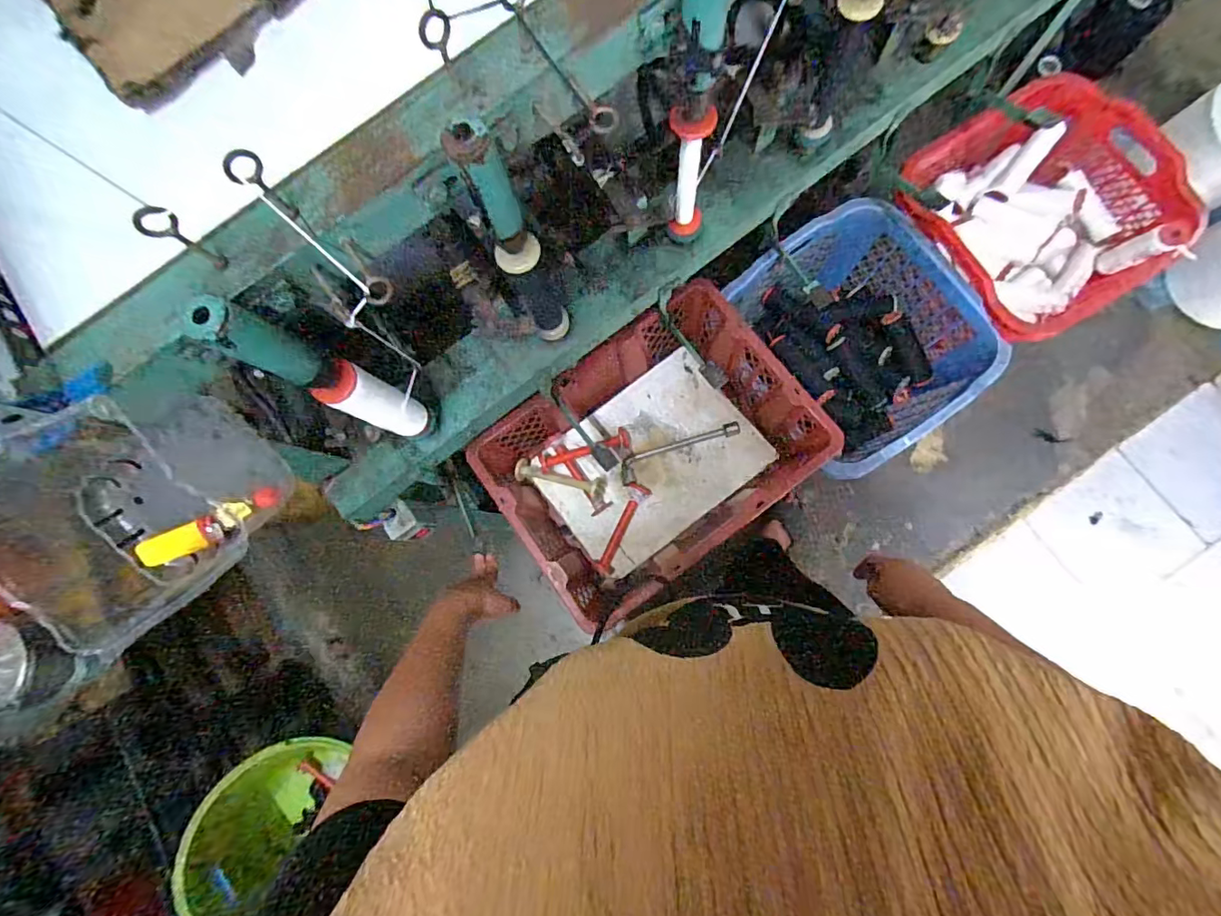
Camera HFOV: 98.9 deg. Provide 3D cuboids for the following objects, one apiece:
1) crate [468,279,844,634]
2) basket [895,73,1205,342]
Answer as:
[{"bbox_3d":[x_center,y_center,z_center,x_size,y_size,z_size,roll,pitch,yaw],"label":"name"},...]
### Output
[{"bbox_3d":[0.068,-0.010,0.857,0.476,0.159,0.346,-37,80,-2],"label":"crate"},{"bbox_3d":[0.769,-0.433,0.979,0.410,0.195,0.388,-33,80,-1],"label":"basket"}]

